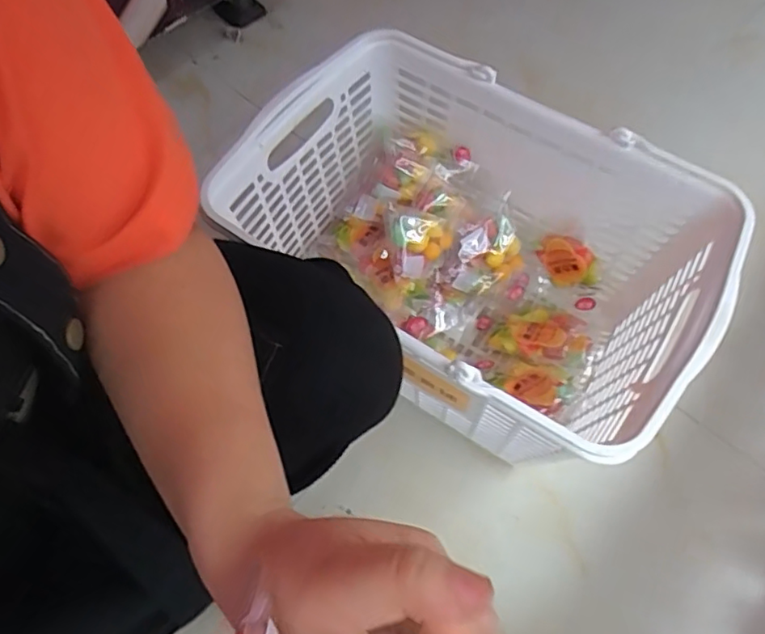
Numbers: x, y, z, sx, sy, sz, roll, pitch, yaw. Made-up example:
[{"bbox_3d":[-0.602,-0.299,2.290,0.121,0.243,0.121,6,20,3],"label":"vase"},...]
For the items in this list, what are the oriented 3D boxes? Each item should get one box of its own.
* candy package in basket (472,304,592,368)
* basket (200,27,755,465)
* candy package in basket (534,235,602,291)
[{"bbox_3d":[0.177,0.016,0.667,0.127,0.046,0.085,17,64,8],"label":"candy package in basket"},{"bbox_3d":[0.085,-0.056,0.602,0.434,0.209,0.292,34,67,16],"label":"basket"},{"bbox_3d":[0.219,-0.065,0.691,0.079,0.066,0.024,33,67,15],"label":"candy package in basket"}]

